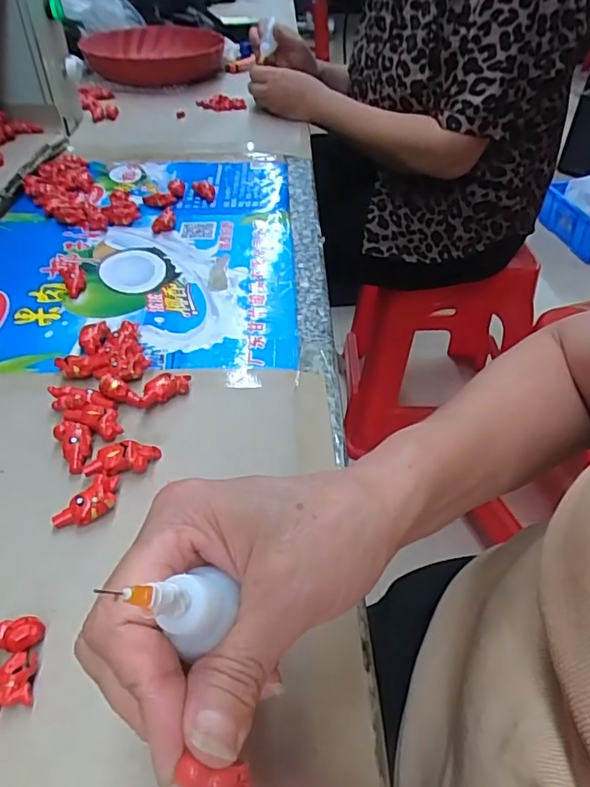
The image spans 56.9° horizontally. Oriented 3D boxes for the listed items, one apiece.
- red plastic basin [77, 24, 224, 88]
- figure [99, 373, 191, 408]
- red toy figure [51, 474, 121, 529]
[{"bbox_3d":[-0.255,-0.612,0.975,0.228,0.060,0.250,-8,44,-12],"label":"red plastic basin"},{"bbox_3d":[-0.097,-0.001,0.355,0.056,0.017,0.018,-7,44,-11],"label":"figure"},{"bbox_3d":[-0.109,0.059,0.292,0.017,0.013,0.038,27,48,24],"label":"red toy figure"}]

